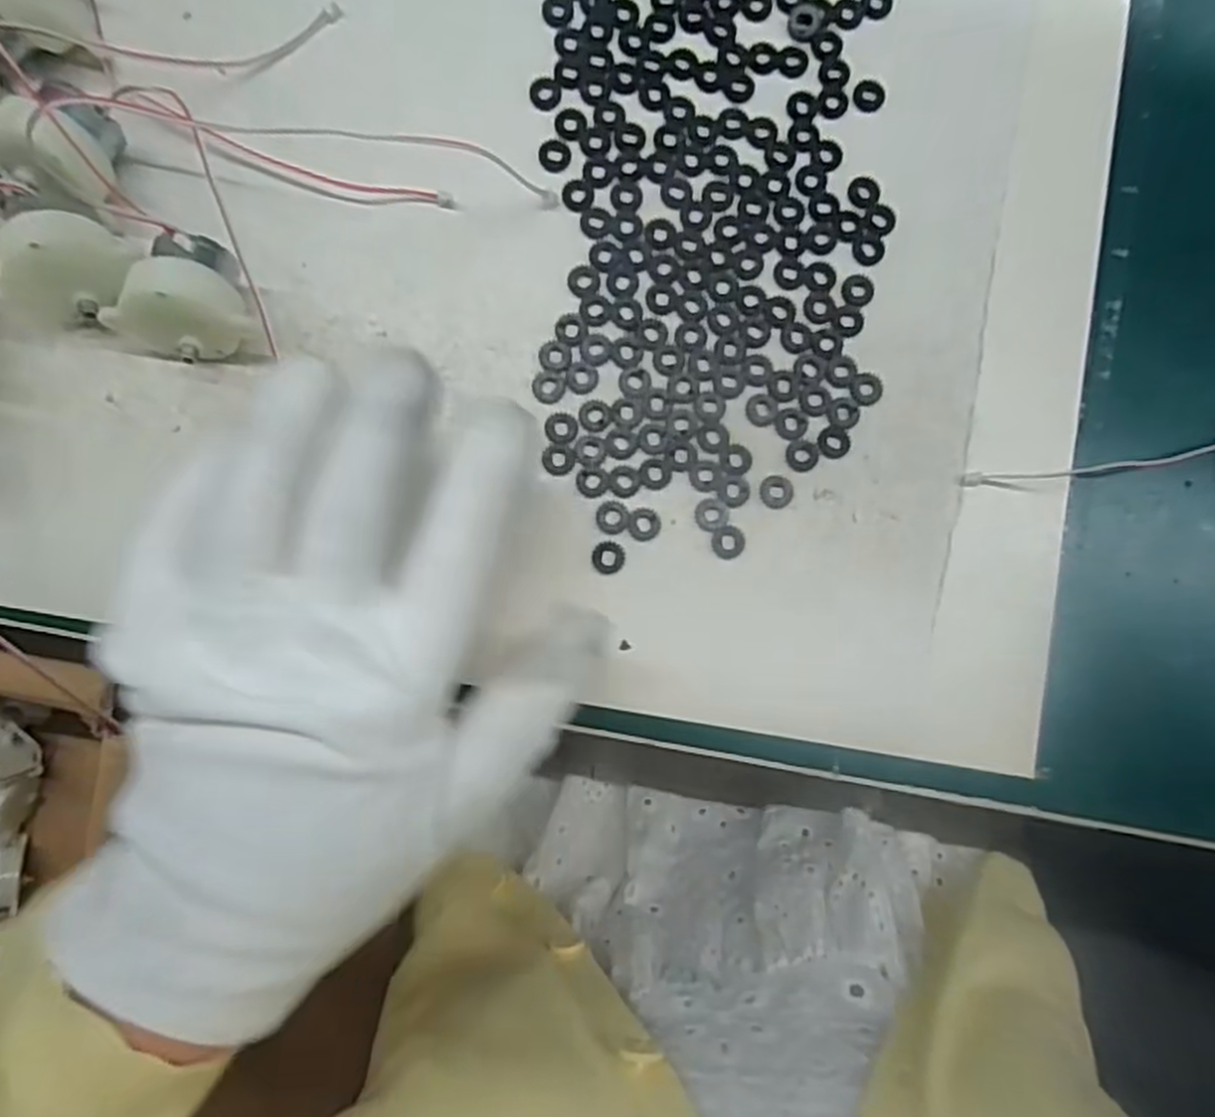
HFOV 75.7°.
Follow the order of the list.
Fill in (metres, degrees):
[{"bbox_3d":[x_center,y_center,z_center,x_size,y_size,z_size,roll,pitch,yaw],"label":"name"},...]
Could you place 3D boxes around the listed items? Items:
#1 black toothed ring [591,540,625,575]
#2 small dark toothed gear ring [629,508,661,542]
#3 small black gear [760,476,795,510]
[{"bbox_3d":[0.000,0.000,0.246,0.010,0.004,0.010,0,87,-2],"label":"black toothed ring"},{"bbox_3d":[0.012,-0.011,0.246,0.010,0.004,0.011,0,87,-2],"label":"small dark toothed gear ring"},{"bbox_3d":[0.054,-0.021,0.249,0.011,0.004,0.011,0,87,-2],"label":"small black gear"}]

